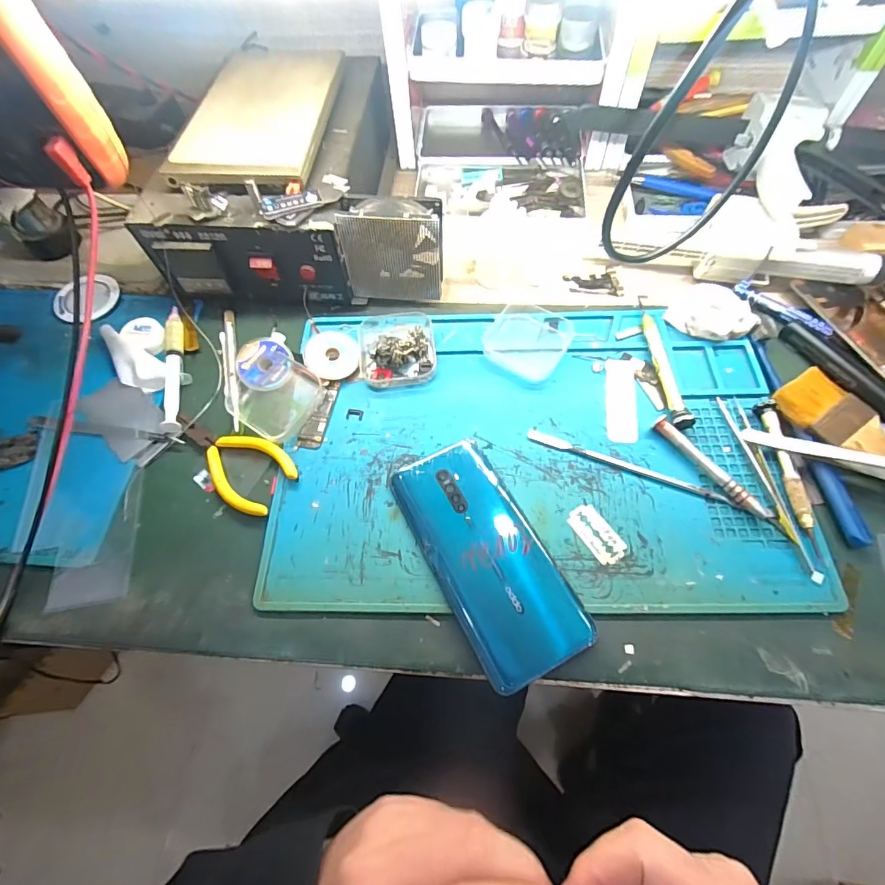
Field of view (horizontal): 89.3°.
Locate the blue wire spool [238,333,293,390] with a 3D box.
[{"bbox_3d":[-0.147,-0.068,0.375,0.049,0.016,0.043,-42,70,-15],"label":"blue wire spool"}]

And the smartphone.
[{"bbox_3d":[0.027,0.074,0.300,0.069,0.012,0.157,-27,66,-10],"label":"smartphone"}]

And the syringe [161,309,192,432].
[{"bbox_3d":[-0.226,-0.064,0.378,0.019,0.013,0.126,-15,65,-4],"label":"syringe"}]

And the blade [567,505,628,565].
[{"bbox_3d":[0.106,0.062,0.306,0.023,0.004,0.042,-32,67,-12],"label":"blade"}]

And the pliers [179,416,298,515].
[{"bbox_3d":[-0.163,0.009,0.341,0.111,0.010,0.051,32,70,17],"label":"pliers"}]

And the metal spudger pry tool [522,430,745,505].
[{"bbox_3d":[0.135,0.017,0.327,0.146,0.004,0.009,20,67,12],"label":"metal spudger pry tool"}]

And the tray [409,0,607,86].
[{"bbox_3d":[0.060,-0.381,0.422,0.175,0.054,0.077,2,64,4],"label":"tray"}]

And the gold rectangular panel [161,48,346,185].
[{"bbox_3d":[-0.149,-0.282,0.382,0.106,0.022,0.181,4,64,5],"label":"gold rectangular panel"}]

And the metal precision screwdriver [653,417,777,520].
[{"bbox_3d":[0.190,0.019,0.319,0.012,0.012,0.096,-37,68,-14],"label":"metal precision screwdriver"}]

